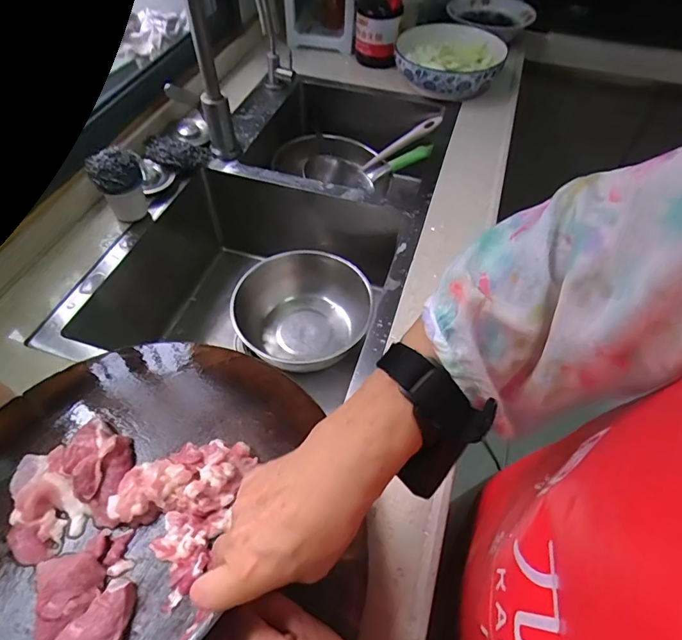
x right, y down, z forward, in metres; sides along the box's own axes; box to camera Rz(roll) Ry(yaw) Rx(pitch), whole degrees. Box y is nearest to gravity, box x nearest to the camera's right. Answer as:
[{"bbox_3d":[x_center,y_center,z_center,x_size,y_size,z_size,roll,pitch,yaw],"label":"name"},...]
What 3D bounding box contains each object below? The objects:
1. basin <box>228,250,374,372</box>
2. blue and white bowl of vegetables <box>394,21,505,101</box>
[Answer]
[{"bbox_3d":[-0.070,-0.007,0.762,0.208,0.102,0.220,1,54,-1],"label":"basin"},{"bbox_3d":[0.236,-0.575,0.982,0.231,0.071,0.259,10,54,6],"label":"blue and white bowl of vegetables"}]

